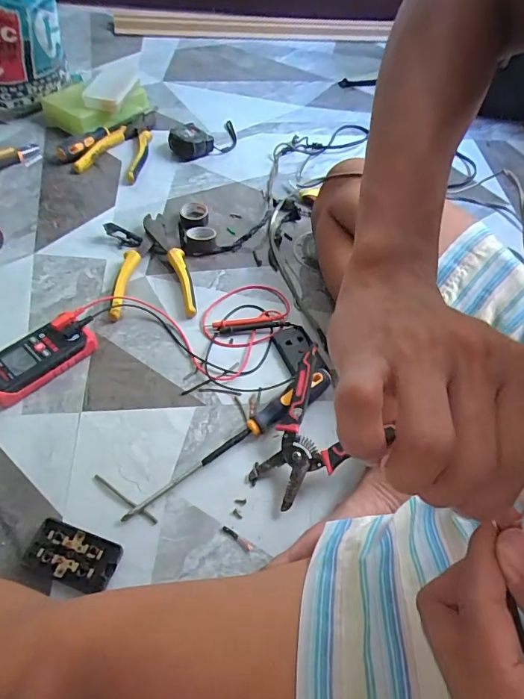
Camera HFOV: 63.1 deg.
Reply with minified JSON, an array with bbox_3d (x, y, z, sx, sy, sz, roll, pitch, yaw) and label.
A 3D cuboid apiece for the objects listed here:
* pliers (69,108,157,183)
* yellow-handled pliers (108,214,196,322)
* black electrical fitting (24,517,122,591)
[{"bbox_3d":[-0.236,-0.364,0.746,0.110,0.022,0.205,13,55,4],"label":"pliers"},{"bbox_3d":[-0.152,-0.127,0.592,0.102,0.025,0.200,-5,55,-9],"label":"yellow-handled pliers"},{"bbox_3d":[-0.168,0.181,0.378,0.080,0.014,0.041,17,55,7],"label":"black electrical fitting"}]

